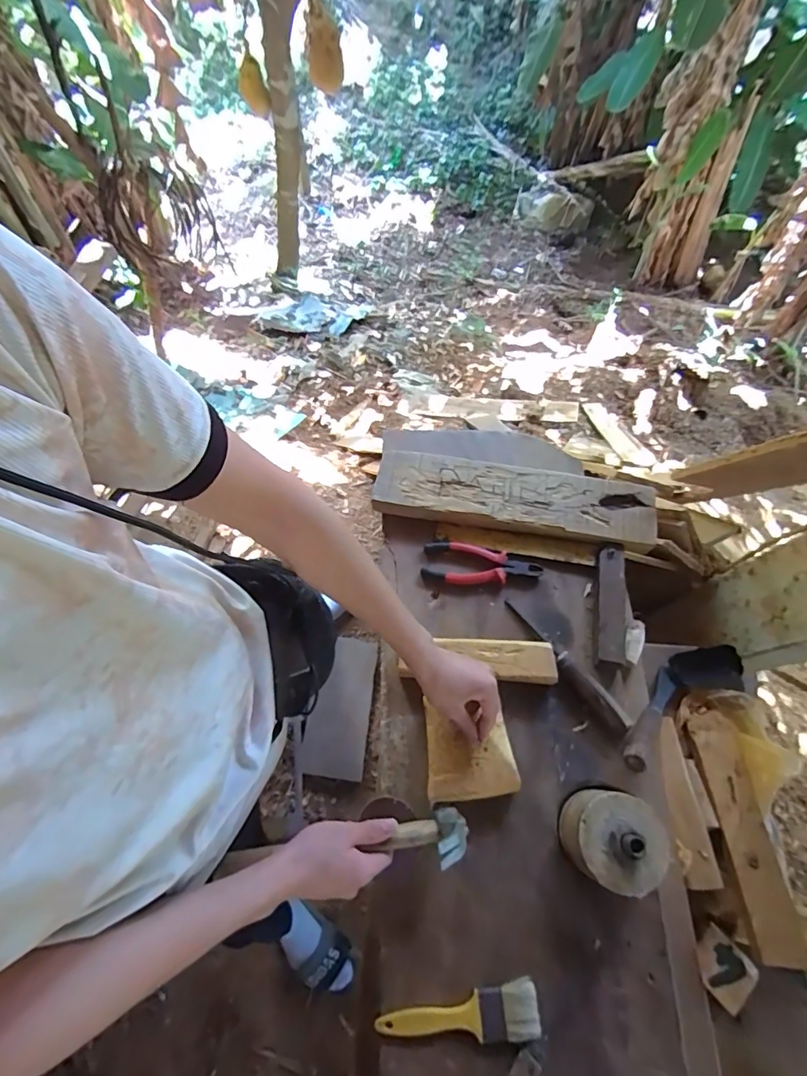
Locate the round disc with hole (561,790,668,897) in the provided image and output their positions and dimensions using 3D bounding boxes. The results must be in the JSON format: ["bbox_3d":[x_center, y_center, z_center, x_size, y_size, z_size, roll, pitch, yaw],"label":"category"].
[{"bbox_3d":[0.251,0.360,0.572,0.106,0.095,0.101,13,68,6],"label":"round disc with hole"}]

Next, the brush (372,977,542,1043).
[{"bbox_3d":[0.062,0.535,0.529,0.176,0.012,0.048,-9,67,-3],"label":"brush"}]

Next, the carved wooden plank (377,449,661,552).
[{"bbox_3d":[0.179,-0.066,0.799,0.449,0.026,0.115,11,68,5],"label":"carved wooden plank"}]

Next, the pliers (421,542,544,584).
[{"bbox_3d":[0.126,0.042,0.765,0.186,0.013,0.067,5,67,3],"label":"pliers"}]

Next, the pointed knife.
[{"bbox_3d":[0.235,0.178,0.696,0.025,0.036,0.225,-35,71,-13],"label":"pointed knife"}]

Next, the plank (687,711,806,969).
[{"bbox_3d":[0.469,0.394,0.666,0.063,0.020,0.299,3,51,2],"label":"plank"}]

